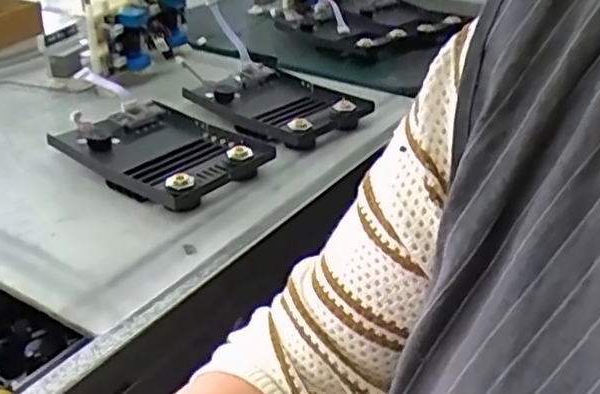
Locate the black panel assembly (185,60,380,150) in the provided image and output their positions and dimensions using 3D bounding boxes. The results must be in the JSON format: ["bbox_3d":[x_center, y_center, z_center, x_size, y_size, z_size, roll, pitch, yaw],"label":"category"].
[{"bbox_3d":[-0.028,-0.130,0.886,0.188,0.037,0.228,-23,37,-39],"label":"black panel assembly"}]

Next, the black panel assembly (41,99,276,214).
[{"bbox_3d":[-0.159,-0.055,0.747,0.232,0.034,0.163,22,34,31],"label":"black panel assembly"}]

